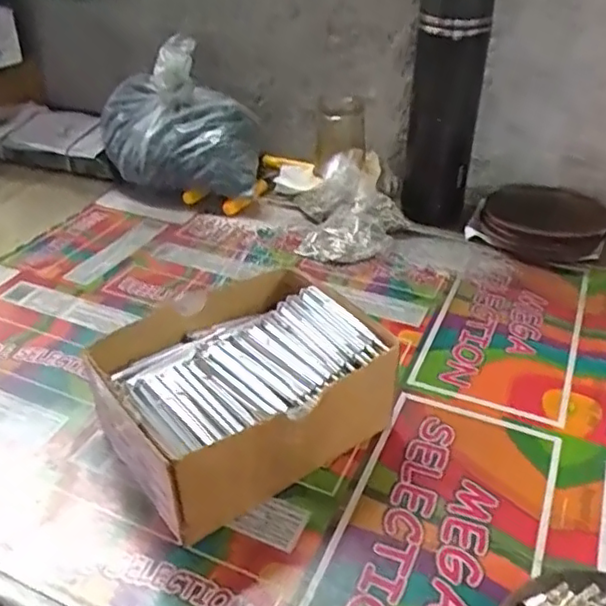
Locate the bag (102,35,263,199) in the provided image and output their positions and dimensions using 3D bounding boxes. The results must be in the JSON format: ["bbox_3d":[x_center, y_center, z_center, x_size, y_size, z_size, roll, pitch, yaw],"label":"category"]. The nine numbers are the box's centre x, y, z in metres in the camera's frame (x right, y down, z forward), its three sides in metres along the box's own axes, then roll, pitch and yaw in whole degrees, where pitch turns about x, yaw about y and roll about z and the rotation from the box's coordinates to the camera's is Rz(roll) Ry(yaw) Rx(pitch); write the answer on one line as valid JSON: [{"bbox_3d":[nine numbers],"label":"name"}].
[{"bbox_3d":[-0.133,-0.188,0.678,0.169,0.141,0.125,1,35,0],"label":"bag"}]

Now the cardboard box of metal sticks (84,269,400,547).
[{"bbox_3d":[-0.038,0.053,0.402,0.158,0.071,0.120,-22,41,-29],"label":"cardboard box of metal sticks"}]

